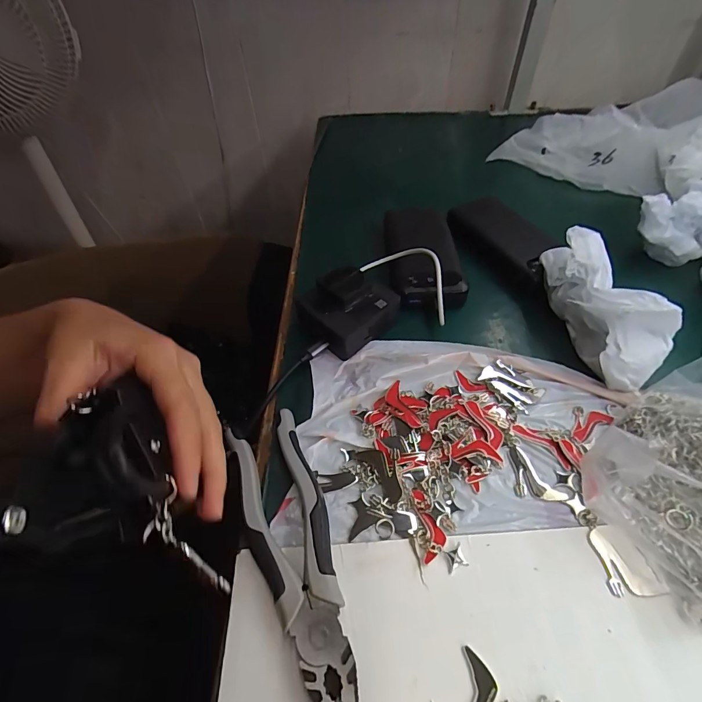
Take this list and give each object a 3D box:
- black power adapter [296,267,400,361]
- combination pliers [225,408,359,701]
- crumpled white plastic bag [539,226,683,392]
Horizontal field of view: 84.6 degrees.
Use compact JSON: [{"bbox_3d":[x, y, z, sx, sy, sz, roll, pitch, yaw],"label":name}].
[{"bbox_3d":[-0.003,-0.042,0.368,0.080,0.042,0.070,-38,58,-24],"label":"black power adapter"},{"bbox_3d":[-0.041,0.131,0.245,0.058,0.021,0.183,-13,51,-6],"label":"combination pliers"},{"bbox_3d":[0.220,-0.043,0.339,0.066,0.069,0.145,-10,51,-4],"label":"crumpled white plastic bag"}]

